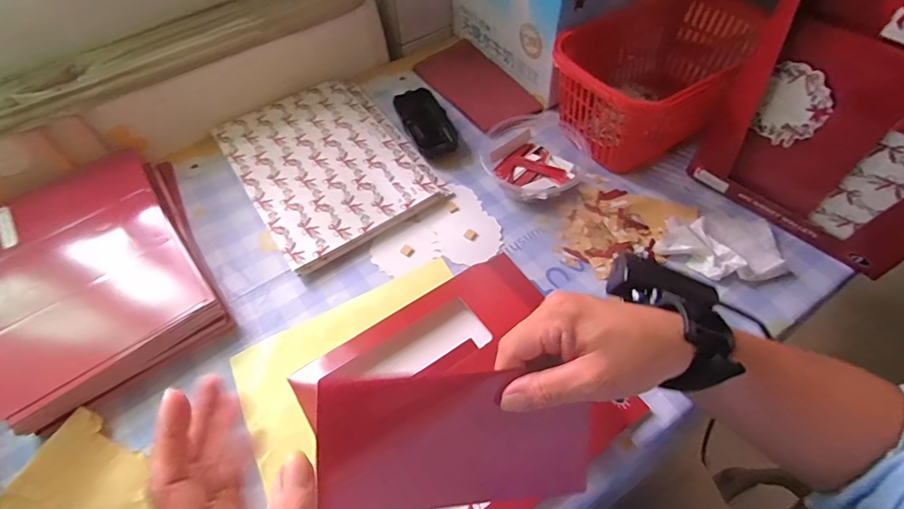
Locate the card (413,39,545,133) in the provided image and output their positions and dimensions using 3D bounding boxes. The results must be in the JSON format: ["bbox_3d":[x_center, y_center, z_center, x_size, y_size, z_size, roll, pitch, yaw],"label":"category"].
[{"bbox_3d":[0.032,-0.230,0.623,0.096,0.009,0.176,-31,60,-16],"label":"card"}]

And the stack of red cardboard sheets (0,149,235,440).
[{"bbox_3d":[-0.361,0.005,0.456,0.187,0.031,0.291,-29,60,-16],"label":"stack of red cardboard sheets"}]

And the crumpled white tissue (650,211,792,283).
[{"bbox_3d":[0.266,-0.009,0.455,0.115,0.020,0.080,-12,56,-5],"label":"crumpled white tissue"}]

